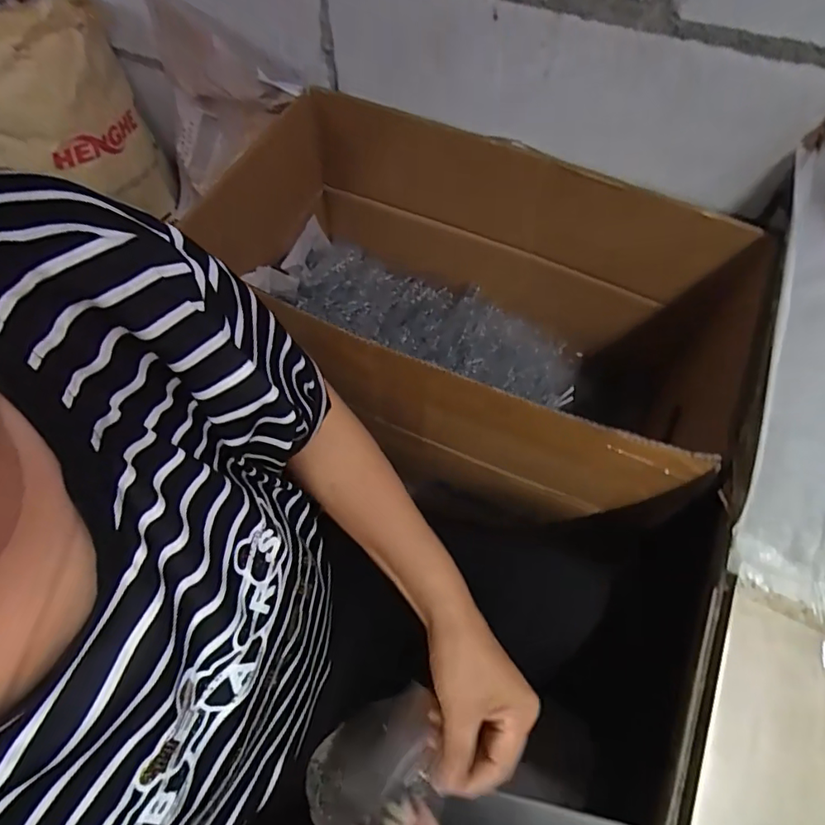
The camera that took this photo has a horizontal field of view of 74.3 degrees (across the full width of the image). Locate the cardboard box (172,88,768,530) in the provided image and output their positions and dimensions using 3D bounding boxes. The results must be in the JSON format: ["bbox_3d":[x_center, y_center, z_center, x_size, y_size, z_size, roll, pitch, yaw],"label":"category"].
[{"bbox_3d":[0.076,-0.101,0.696,0.597,0.303,0.339,19,63,12],"label":"cardboard box"}]

